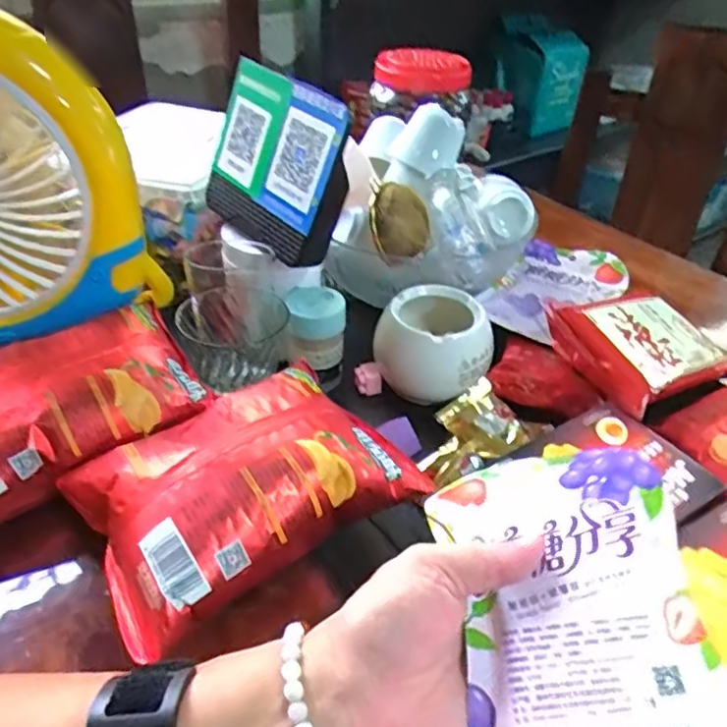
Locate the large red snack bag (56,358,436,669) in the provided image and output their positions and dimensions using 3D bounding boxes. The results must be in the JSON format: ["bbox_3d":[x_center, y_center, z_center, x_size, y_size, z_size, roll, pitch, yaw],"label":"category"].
[{"bbox_3d":[-0.068,0.064,0.374,0.182,0.050,0.123,-22,45,-29],"label":"large red snack bag"}]

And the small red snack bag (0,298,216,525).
[{"bbox_3d":[-0.199,0.026,0.412,0.168,0.060,0.110,-20,44,-26],"label":"small red snack bag"}]

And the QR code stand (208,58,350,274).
[{"bbox_3d":[-0.067,-0.156,0.492,0.042,0.122,0.137,-6,38,-49],"label":"QR code stand"}]

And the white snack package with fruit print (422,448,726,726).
[{"bbox_3d":[0.093,0.112,0.276,0.110,0.012,0.164,-11,49,5],"label":"white snack package with fruit print"}]

